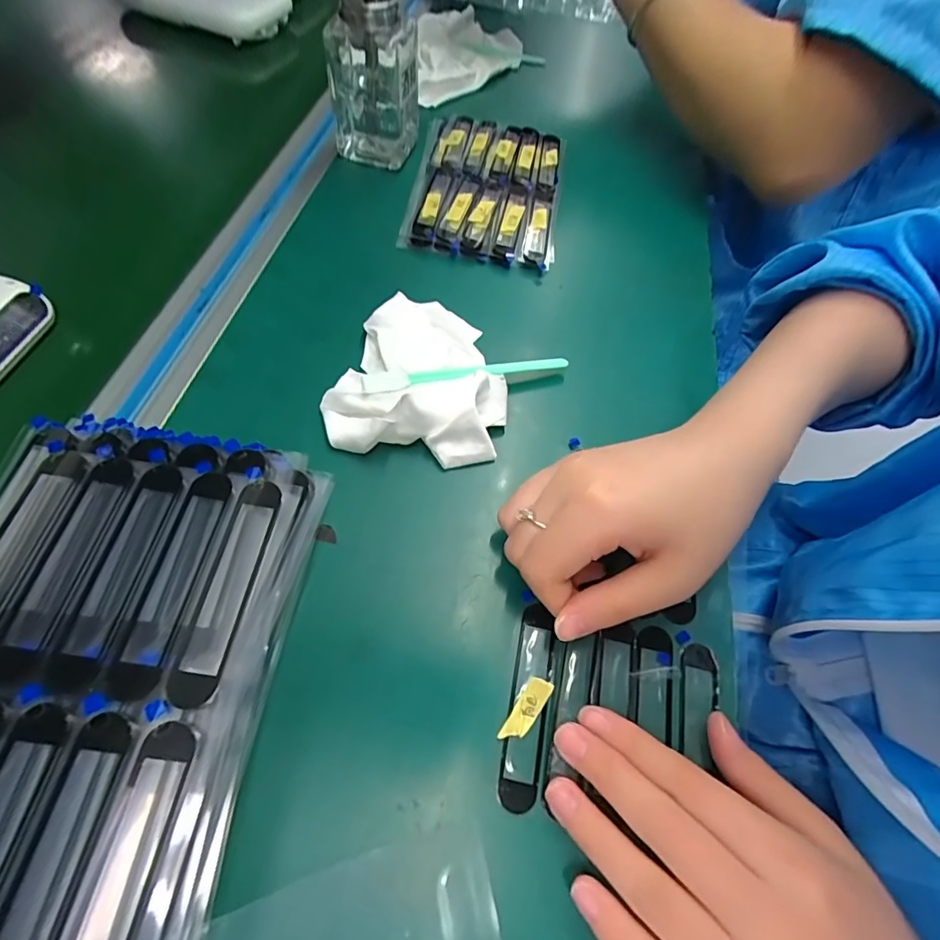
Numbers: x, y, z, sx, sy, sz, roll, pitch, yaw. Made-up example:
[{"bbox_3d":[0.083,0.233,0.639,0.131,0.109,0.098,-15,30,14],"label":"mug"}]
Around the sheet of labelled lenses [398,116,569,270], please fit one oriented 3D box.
[{"bbox_3d":[0.014,-0.222,0.379,0.108,0.009,0.158,10,60,-2],"label":"sheet of labelled lenses"}]

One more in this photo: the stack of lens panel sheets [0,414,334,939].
[{"bbox_3d":[-0.130,0.073,0.180,0.117,0.053,0.194,9,60,-3],"label":"stack of lens panel sheets"}]

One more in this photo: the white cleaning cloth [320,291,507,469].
[{"bbox_3d":[-0.026,-0.058,0.275,0.093,0.023,0.108,10,60,-2],"label":"white cleaning cloth"}]

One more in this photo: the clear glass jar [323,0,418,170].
[{"bbox_3d":[-0.069,-0.283,0.358,0.059,0.091,0.041,9,60,-3],"label":"clear glass jar"}]

